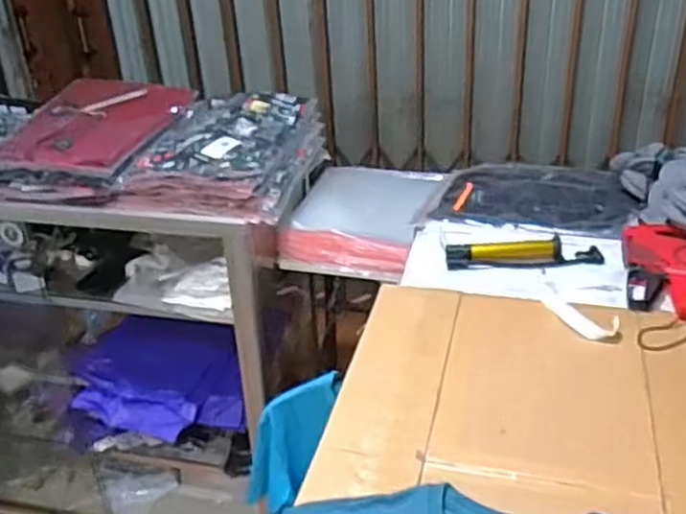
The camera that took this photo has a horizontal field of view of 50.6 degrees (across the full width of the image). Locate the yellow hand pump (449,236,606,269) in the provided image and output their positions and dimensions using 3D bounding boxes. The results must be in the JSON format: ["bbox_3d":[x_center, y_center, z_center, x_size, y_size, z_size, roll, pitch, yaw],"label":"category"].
[{"bbox_3d":[0.298,-0.004,1.186,0.250,0.031,0.054,-1,31,4],"label":"yellow hand pump"}]

